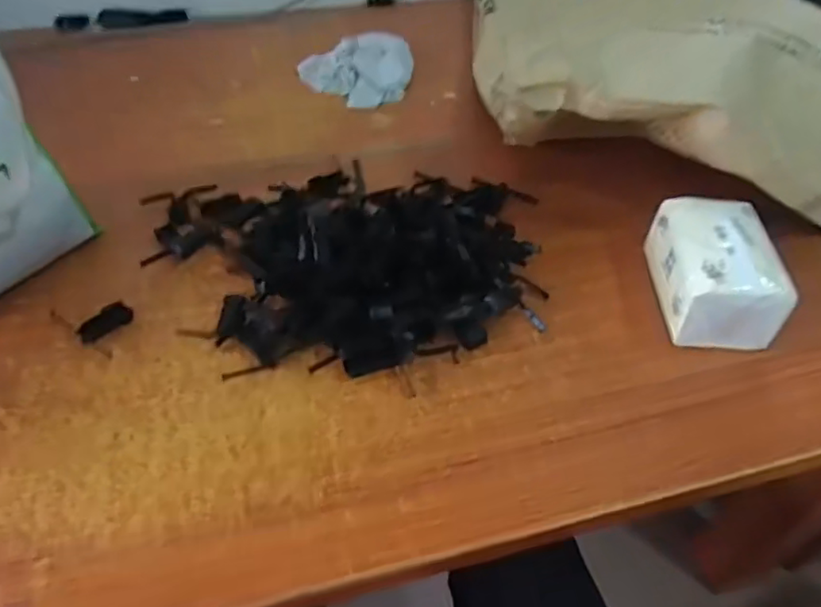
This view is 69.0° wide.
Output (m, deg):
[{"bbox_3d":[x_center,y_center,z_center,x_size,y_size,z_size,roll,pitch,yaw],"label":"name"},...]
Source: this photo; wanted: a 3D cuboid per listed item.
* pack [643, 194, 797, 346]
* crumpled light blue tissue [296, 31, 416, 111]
[{"bbox_3d":[0.285,-0.031,0.564,0.084,0.083,0.138,3,45,1],"label":"pack"},{"bbox_3d":[-0.068,-0.347,0.882,0.163,0.030,0.144,-31,54,-28],"label":"crumpled light blue tissue"}]

